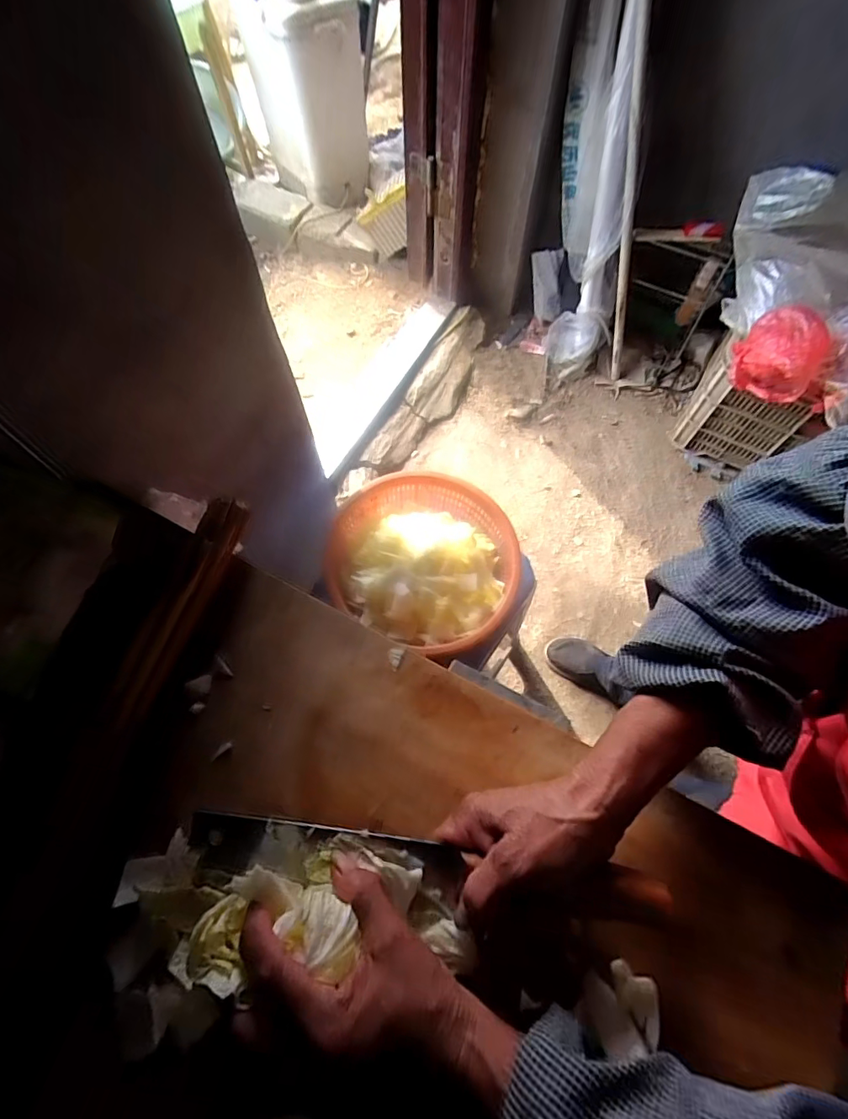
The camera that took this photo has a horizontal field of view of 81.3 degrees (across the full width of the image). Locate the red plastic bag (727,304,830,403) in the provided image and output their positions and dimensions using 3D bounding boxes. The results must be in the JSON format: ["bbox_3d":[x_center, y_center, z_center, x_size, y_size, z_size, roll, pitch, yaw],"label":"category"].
[{"bbox_3d":[0.783,-0.453,1.087,0.172,0.172,0.105,37,71,16],"label":"red plastic bag"}]

